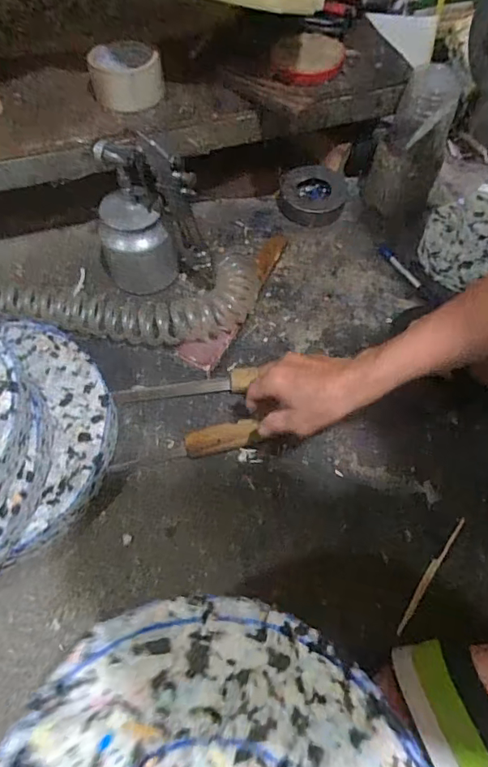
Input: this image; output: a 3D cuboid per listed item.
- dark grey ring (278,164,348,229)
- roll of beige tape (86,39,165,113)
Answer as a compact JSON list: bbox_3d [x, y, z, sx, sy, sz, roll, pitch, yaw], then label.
[{"bbox_3d":[0.115,-0.308,0.780,0.115,0.036,0.095,4,61,3],"label":"dark grey ring"},{"bbox_3d":[-0.154,-0.409,0.635,0.094,0.048,0.102,-14,62,-7],"label":"roll of beige tape"}]

